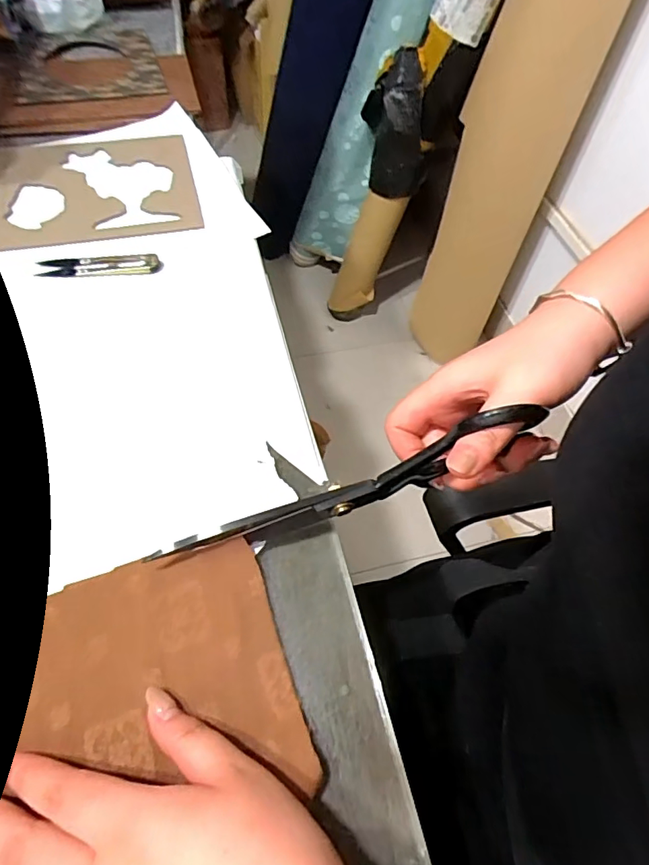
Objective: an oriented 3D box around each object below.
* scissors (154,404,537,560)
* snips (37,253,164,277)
[{"bbox_3d":[0.013,0.037,0.298,0.225,0.055,0.013,-22,59,8],"label":"scissors"},{"bbox_3d":[-0.194,-0.144,0.441,0.099,0.009,0.021,-3,57,-7],"label":"snips"}]

